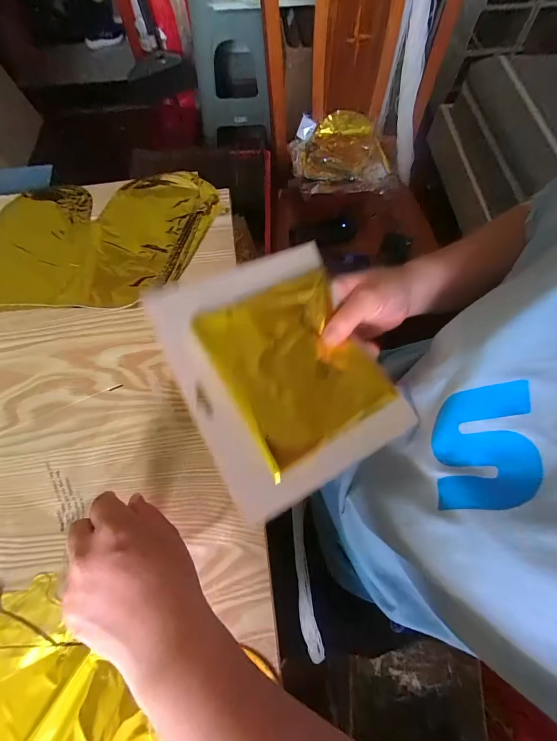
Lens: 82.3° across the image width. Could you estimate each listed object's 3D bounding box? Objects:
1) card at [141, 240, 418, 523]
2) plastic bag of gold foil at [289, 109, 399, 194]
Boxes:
[{"bbox_3d":[0.005,-0.006,0.261,0.157,0.018,0.186,-23,75,-20],"label":"card"},{"bbox_3d":[0.160,-0.548,0.819,0.249,0.060,0.241,-6,69,-2],"label":"plastic bag of gold foil"}]

